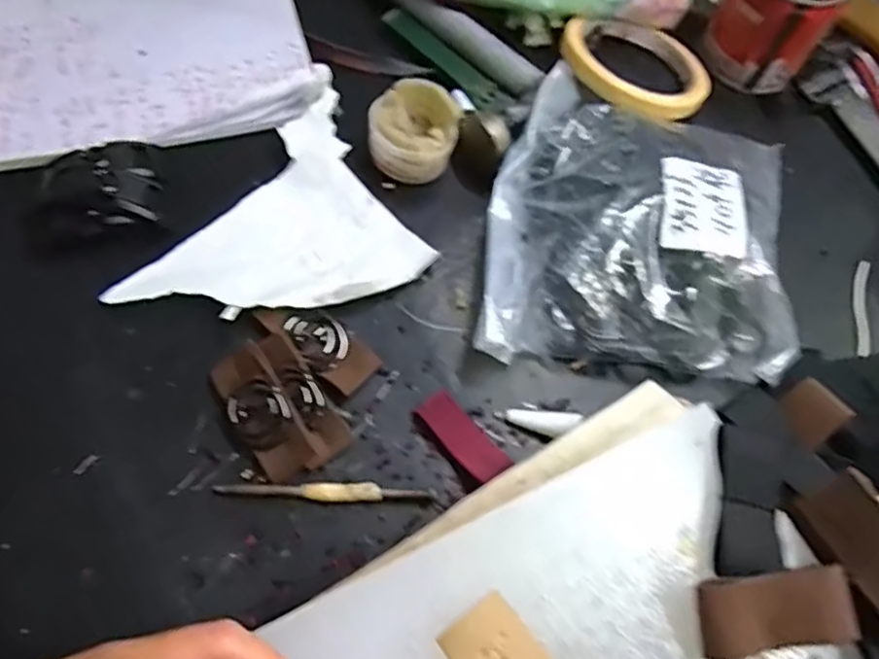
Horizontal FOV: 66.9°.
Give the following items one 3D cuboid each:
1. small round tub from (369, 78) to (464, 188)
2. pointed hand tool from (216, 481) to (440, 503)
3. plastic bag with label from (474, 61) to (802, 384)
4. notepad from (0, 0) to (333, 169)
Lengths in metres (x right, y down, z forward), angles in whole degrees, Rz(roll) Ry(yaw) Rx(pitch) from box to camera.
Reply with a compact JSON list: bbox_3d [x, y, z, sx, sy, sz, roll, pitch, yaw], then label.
[{"bbox_3d":[-0.014,-0.109,0.360,0.046,0.027,0.046,2,63,-4],"label":"small round tub"},{"bbox_3d":[-0.050,0.070,0.289,0.093,0.005,0.008,2,64,-4],"label":"pointed hand tool"},{"bbox_3d":[0.104,-0.062,0.342,0.155,0.029,0.163,7,65,1],"label":"plastic bag with label"},{"bbox_3d":[-0.191,-0.167,0.369,0.217,0.040,0.148,-15,66,-12],"label":"notepad"}]

